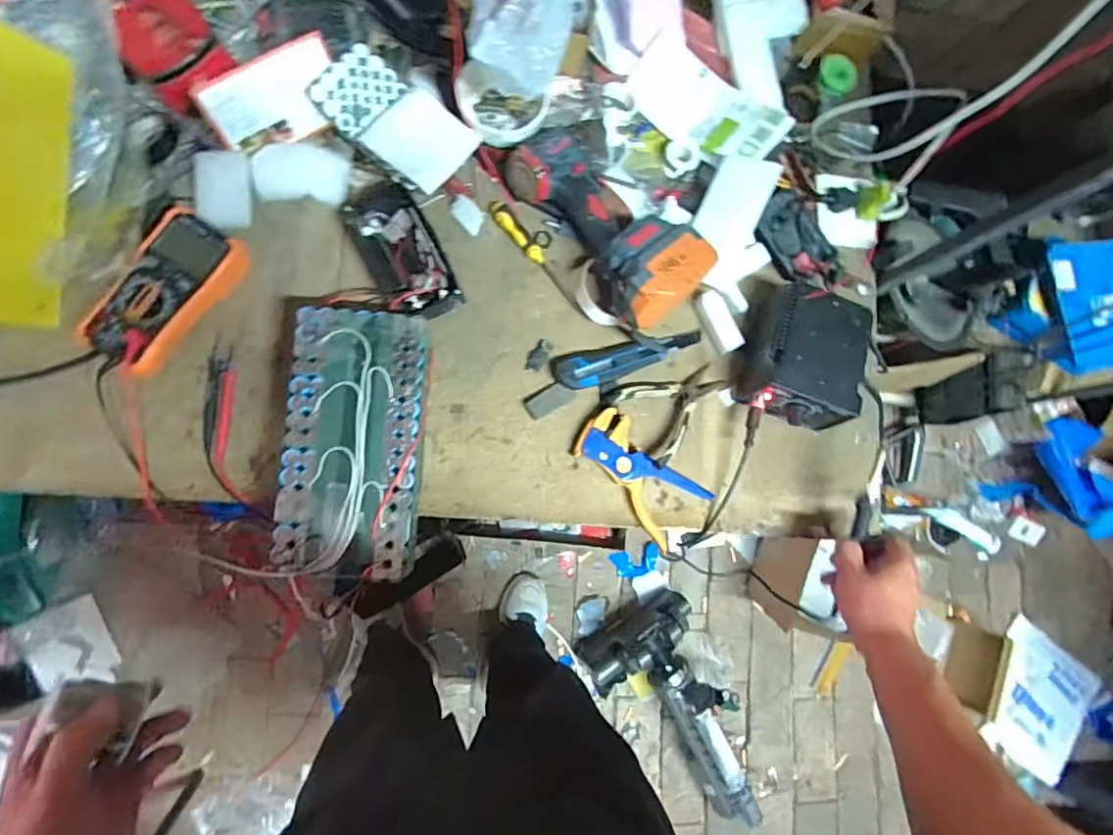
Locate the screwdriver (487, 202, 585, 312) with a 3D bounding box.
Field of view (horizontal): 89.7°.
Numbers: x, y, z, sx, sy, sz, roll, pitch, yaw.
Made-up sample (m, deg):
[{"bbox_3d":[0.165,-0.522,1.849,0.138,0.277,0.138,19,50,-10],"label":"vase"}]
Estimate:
[{"bbox_3d":[-0.023,-0.197,0.679,0.020,0.014,0.167,-41,90,-10],"label":"screwdriver"}]

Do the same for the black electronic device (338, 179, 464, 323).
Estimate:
[{"bbox_3d":[-0.177,-0.188,0.646,0.081,0.046,0.167,-28,87,-9],"label":"black electronic device"}]

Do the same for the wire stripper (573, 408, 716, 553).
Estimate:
[{"bbox_3d":[0.096,0.066,0.657,0.161,0.024,0.082,44,80,0],"label":"wire stripper"}]

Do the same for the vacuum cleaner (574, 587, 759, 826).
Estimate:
[{"bbox_3d":[0.260,0.678,1.256,0.263,0.200,0.486,-21,86,-9],"label":"vacuum cleaner"}]

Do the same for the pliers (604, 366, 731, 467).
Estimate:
[{"bbox_3d":[0.140,-0.024,0.669,0.139,0.023,0.104,-38,89,-10],"label":"pliers"}]

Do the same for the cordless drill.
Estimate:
[{"bbox_3d":[0.068,-0.235,0.658,0.142,0.102,0.260,-36,75,-10],"label":"cordless drill"}]

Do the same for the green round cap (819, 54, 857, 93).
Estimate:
[{"bbox_3d":[0.377,-0.460,0.750,0.041,0.018,0.054,-10,87,15],"label":"green round cap"}]

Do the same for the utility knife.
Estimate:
[{"bbox_3d":[0.092,-0.071,0.670,0.190,0.026,0.042,-13,85,-8],"label":"utility knife"}]

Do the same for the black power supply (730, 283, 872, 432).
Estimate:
[{"bbox_3d":[0.298,-0.076,0.661,0.117,0.076,0.162,19,81,-5],"label":"black power supply"}]

